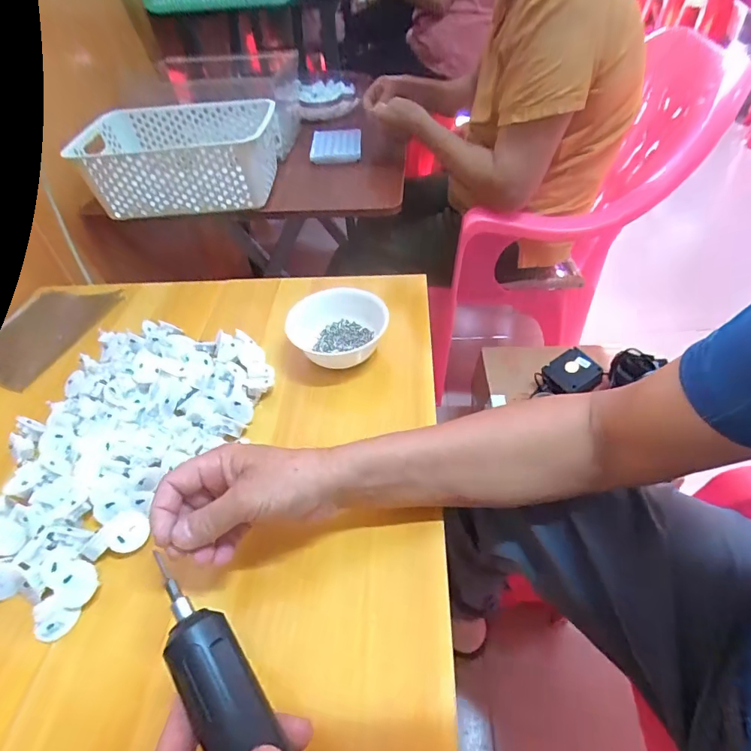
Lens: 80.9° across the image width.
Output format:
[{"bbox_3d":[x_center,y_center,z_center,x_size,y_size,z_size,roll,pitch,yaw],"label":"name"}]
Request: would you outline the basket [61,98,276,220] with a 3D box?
[{"bbox_3d":[-0.327,-0.379,0.762,0.303,0.102,0.212,-2,47,2],"label":"basket"}]

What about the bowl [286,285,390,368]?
[{"bbox_3d":[-0.045,-0.053,0.523,0.118,0.060,0.091,11,49,14],"label":"bowl"}]

